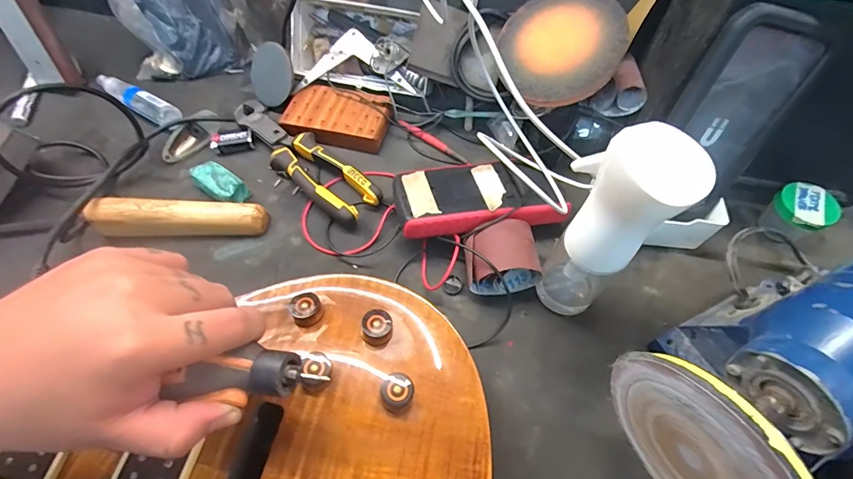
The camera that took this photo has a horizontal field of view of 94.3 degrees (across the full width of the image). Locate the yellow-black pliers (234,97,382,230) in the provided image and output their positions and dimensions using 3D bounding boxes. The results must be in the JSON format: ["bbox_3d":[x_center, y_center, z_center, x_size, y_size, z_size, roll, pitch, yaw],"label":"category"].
[{"bbox_3d":[-0.140,-0.089,0.445,0.202,0.028,0.053,36,67,20],"label":"yellow-black pliers"}]

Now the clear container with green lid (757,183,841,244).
[{"bbox_3d":[0.370,-0.022,0.402,0.057,0.050,0.048,-20,62,-10],"label":"clear container with green lid"}]

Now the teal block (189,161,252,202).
[{"bbox_3d":[-0.225,-0.060,0.431,0.068,0.030,0.033,28,64,16],"label":"teal block"}]

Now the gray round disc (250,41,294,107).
[{"bbox_3d":[-0.189,-0.200,0.483,0.058,0.073,0.008,24,29,5],"label":"gray round disc"}]

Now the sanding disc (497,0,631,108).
[{"bbox_3d":[0.134,-0.194,0.389,0.110,0.015,0.121,-6,75,21],"label":"sanding disc"}]

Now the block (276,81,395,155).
[{"bbox_3d":[-0.106,-0.149,0.482,0.123,0.030,0.076,12,61,8],"label":"block"}]

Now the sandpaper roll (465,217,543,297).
[{"bbox_3d":[0.070,0.018,0.374,0.067,0.046,0.055,-12,61,-6],"label":"sandpaper roll"}]

